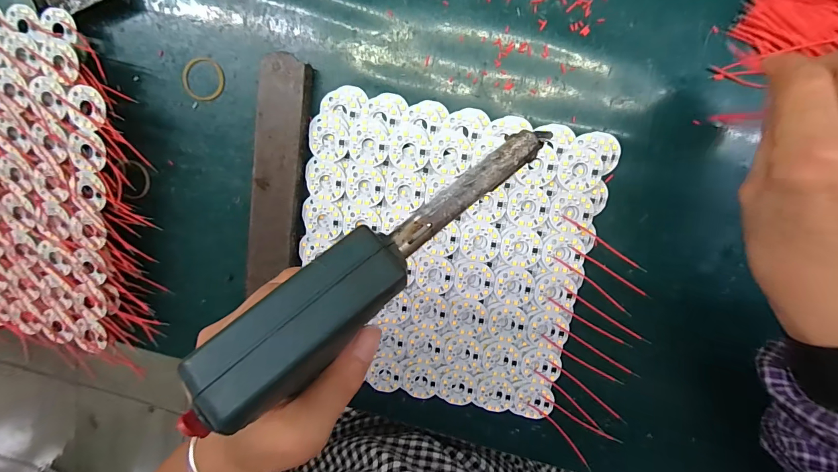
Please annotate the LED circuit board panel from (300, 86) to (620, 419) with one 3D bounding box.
[{"bbox_3d":[0.015,0.020,0.294,0.218,0.006,0.226,11,101,5],"label":"LED circuit board panel"}]

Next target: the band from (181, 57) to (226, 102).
[{"bbox_3d":[-0.169,-0.122,0.293,0.035,0.004,0.032,1,102,6],"label":"band"}]

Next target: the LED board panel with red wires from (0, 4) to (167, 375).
[{"bbox_3d":[-0.351,-0.047,0.308,0.277,0.036,0.269,8,103,4],"label":"LED board panel with red wires"}]

